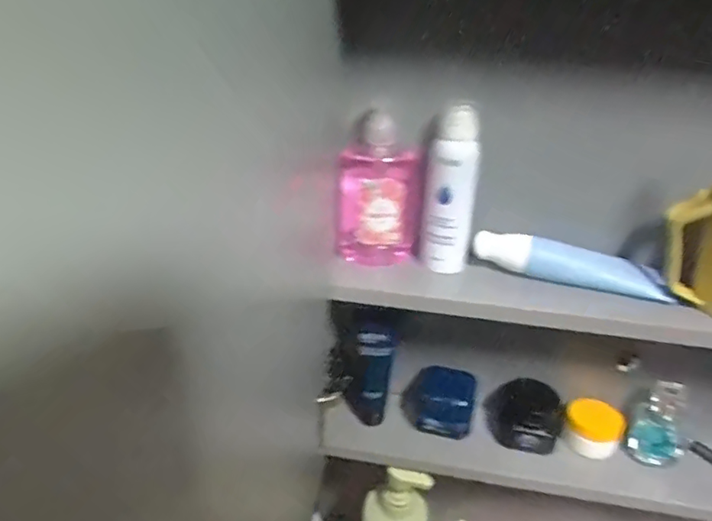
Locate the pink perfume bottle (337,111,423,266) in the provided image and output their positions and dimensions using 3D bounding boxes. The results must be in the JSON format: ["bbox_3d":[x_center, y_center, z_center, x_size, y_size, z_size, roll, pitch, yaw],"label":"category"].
[{"bbox_3d":[0.021,-0.062,0.511,0.077,0.139,0.029,4,26,6],"label":"pink perfume bottle"}]

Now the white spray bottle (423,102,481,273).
[{"bbox_3d":[0.089,-0.062,0.496,0.042,0.151,0.036,6,26,10],"label":"white spray bottle"}]

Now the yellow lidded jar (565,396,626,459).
[{"bbox_3d":[0.255,0.179,0.581,0.058,0.040,0.064,16,29,28],"label":"yellow lidded jar"}]

